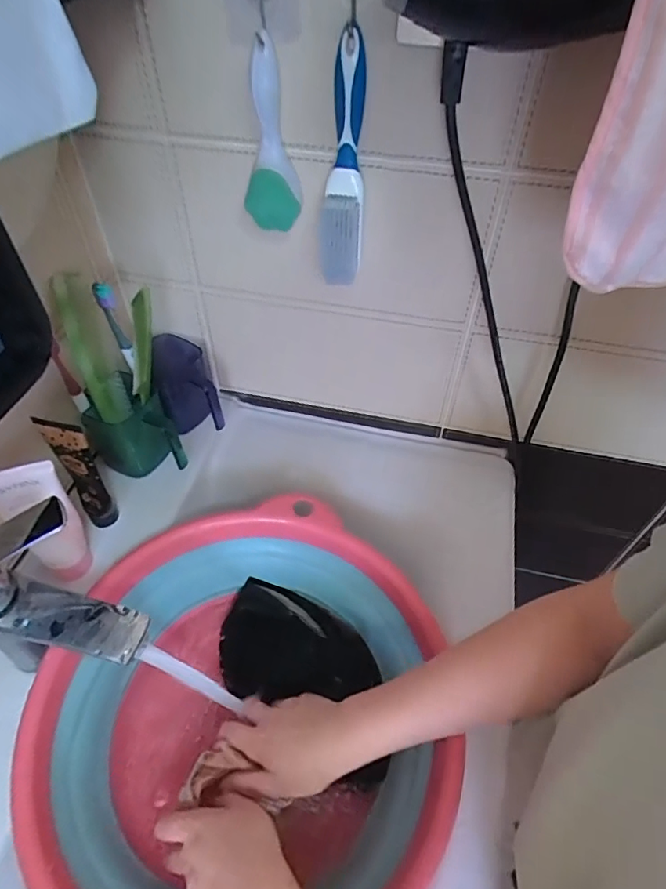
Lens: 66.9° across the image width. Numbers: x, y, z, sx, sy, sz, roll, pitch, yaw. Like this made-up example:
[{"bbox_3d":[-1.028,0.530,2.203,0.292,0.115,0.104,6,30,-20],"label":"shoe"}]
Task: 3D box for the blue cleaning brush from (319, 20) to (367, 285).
[{"bbox_3d":[0.008,-0.221,0.416,0.034,0.181,0.040,9,49,7],"label":"blue cleaning brush"}]

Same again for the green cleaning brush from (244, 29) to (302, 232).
[{"bbox_3d":[-0.052,-0.248,0.417,0.046,0.134,0.029,-1,49,-2],"label":"green cleaning brush"}]

